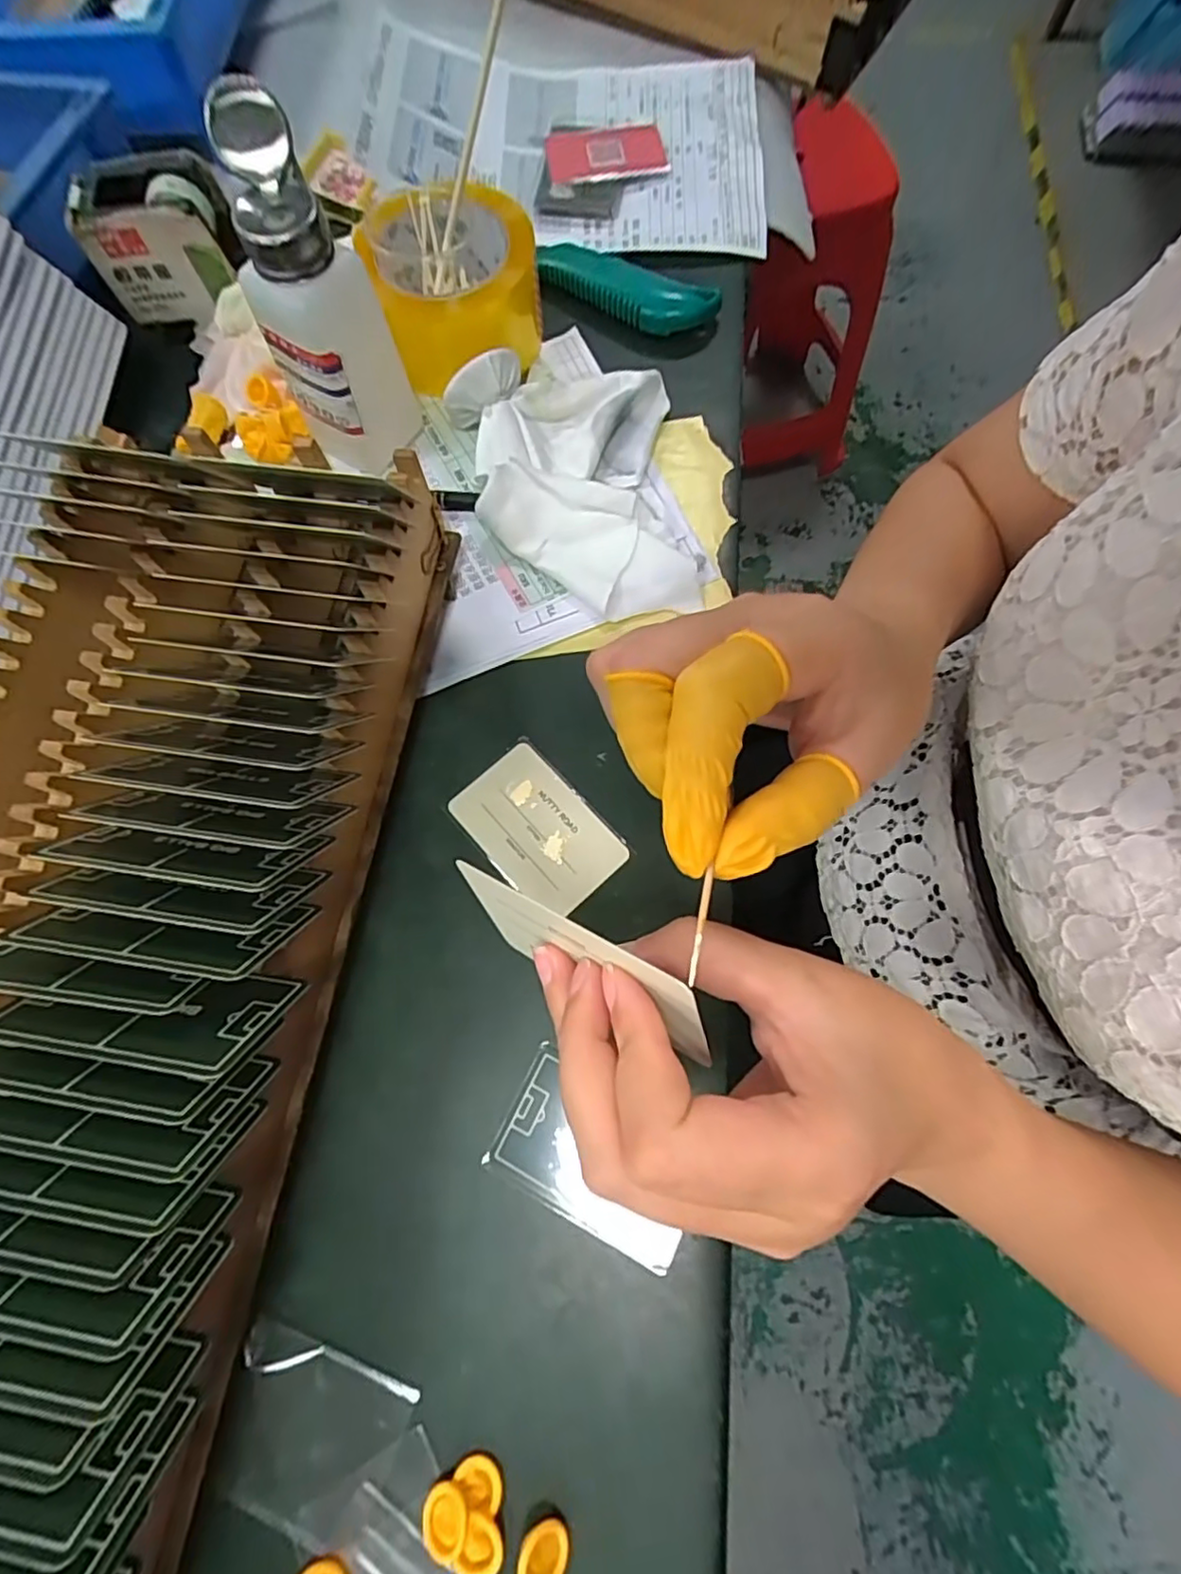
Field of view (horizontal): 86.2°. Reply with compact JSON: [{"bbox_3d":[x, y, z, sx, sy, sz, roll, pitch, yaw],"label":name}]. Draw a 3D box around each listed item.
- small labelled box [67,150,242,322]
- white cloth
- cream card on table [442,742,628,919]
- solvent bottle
[{"bbox_3d":[-0.257,-0.335,0.387,0.082,0.060,0.054,-5,72,0],"label":"small labelled box"},{"bbox_3d":[-0.005,-0.175,0.367,0.116,0.032,0.156,-7,72,-1],"label":"white cloth"},{"bbox_3d":[-0.028,0.022,0.323,0.053,0.004,0.084,-41,76,-11],"label":"cream card on table"},{"bbox_3d":[-0.139,-0.244,0.324,0.064,0.141,0.061,-24,73,-6],"label":"solvent bottle"}]

